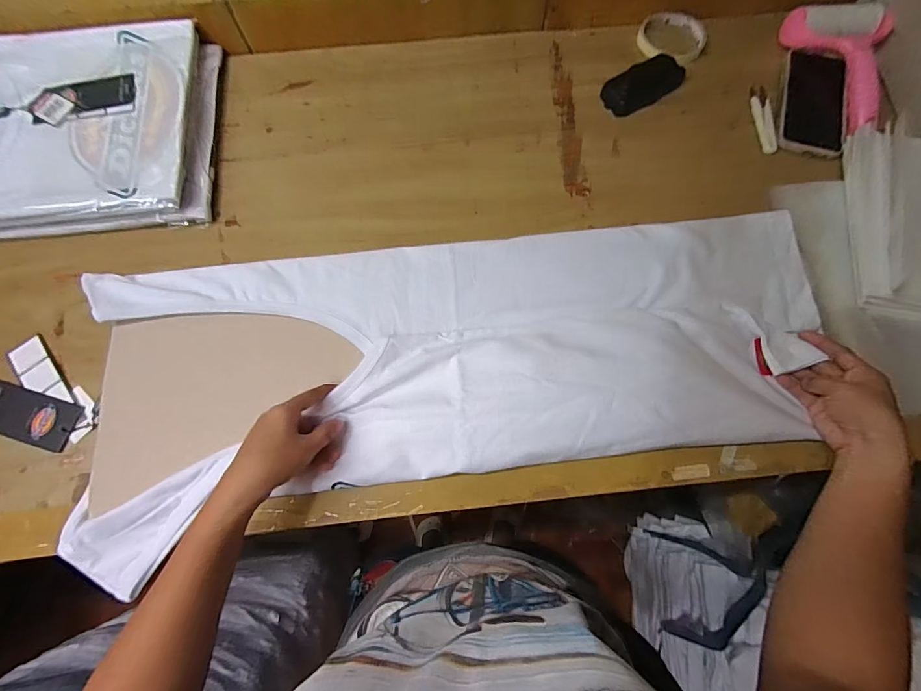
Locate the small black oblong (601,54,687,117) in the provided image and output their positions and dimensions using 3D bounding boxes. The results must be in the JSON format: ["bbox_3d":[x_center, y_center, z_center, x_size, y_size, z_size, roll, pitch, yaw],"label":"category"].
[{"bbox_3d":[0.237,-0.338,0.526,0.108,0.026,0.049,-27,76,-7],"label":"small black oblong"}]

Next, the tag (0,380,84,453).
[{"bbox_3d":[-0.449,0.072,0.421,0.108,0.007,0.050,15,77,7],"label":"tag"}]

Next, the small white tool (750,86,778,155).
[{"bbox_3d":[0.390,-0.291,0.524,0.022,0.006,0.104,2,74,1],"label":"small white tool"}]

